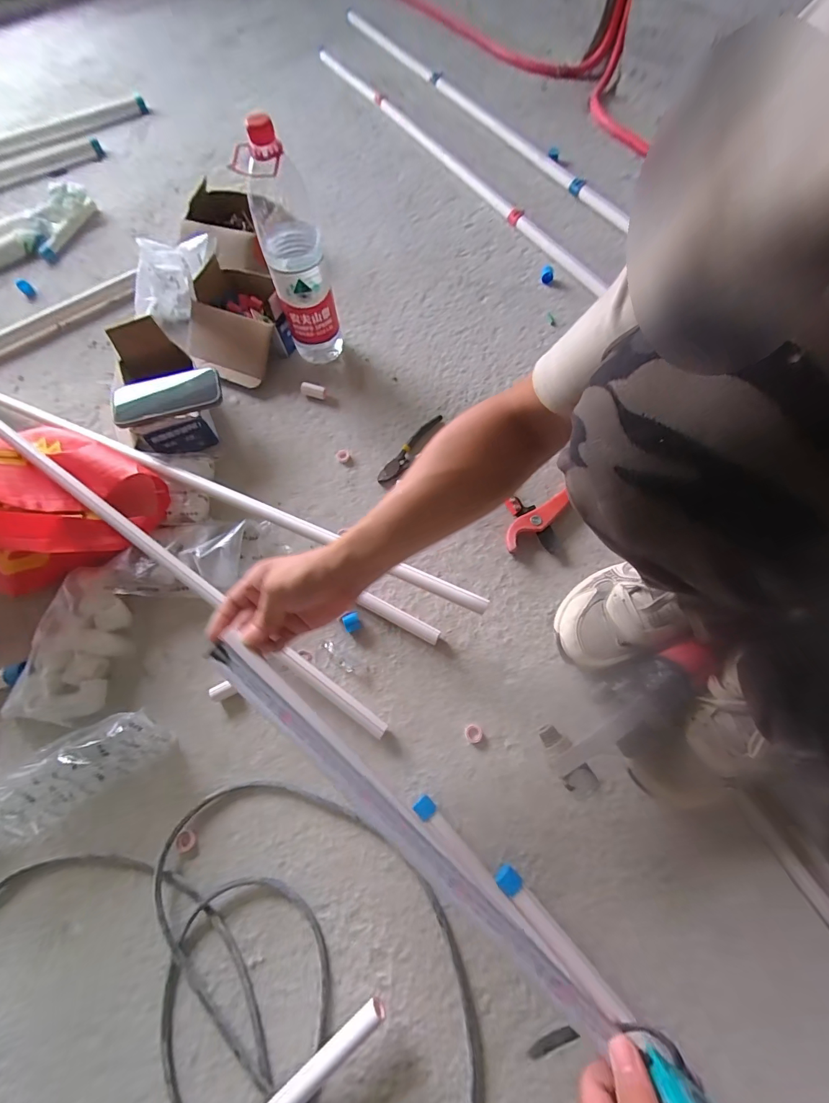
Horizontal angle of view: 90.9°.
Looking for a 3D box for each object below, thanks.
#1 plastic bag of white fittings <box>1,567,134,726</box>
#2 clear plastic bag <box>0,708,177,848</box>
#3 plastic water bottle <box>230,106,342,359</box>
[{"bbox_3d":[-0.453,0.130,0.554,0.116,0.040,0.203,15,69,8],"label":"plastic bag of white fittings"},{"bbox_3d":[-0.426,0.269,0.480,0.258,0.073,0.076,-33,70,-11],"label":"clear plastic bag"},{"bbox_3d":[-0.180,-0.441,0.622,0.087,0.311,0.090,-12,68,-3],"label":"plastic water bottle"}]

